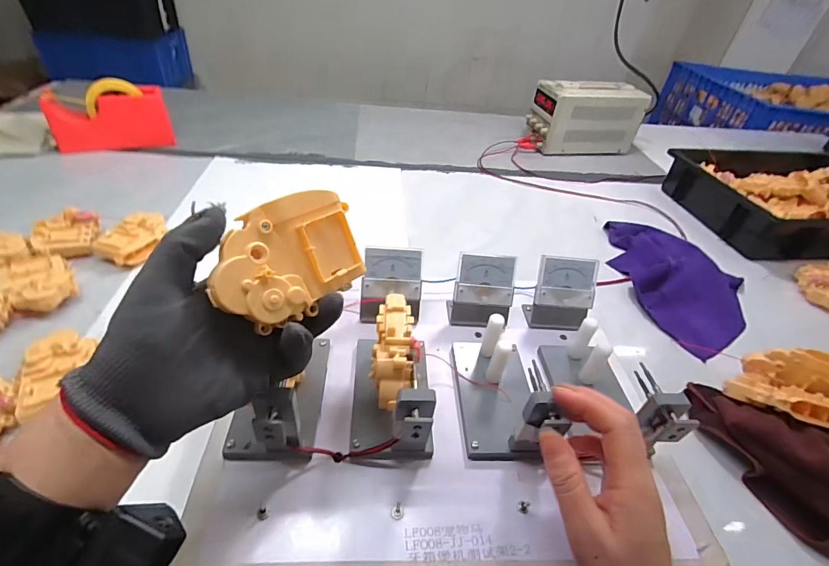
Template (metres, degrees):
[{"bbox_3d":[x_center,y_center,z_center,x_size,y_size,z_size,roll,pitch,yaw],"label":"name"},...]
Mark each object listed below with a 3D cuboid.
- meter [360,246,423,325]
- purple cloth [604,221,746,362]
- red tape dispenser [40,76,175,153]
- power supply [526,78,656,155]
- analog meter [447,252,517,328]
[{"bbox_3d":[-0.024,0.001,0.425,0.064,0.062,0.045,1,42,-7],"label":"meter"},{"bbox_3d":[0.429,-0.015,0.667,0.203,0.039,0.295,-10,44,-18],"label":"purple cloth"},{"bbox_3d":[-0.606,-0.334,0.801,0.200,0.112,0.066,-17,47,-25],"label":"red tape dispenser"},{"bbox_3d":[0.447,-0.431,1.048,0.271,0.156,0.103,-3,42,-11],"label":"power supply"},{"bbox_3d":[0.075,0.008,0.441,0.066,0.072,0.043,6,41,-1],"label":"analog meter"}]

